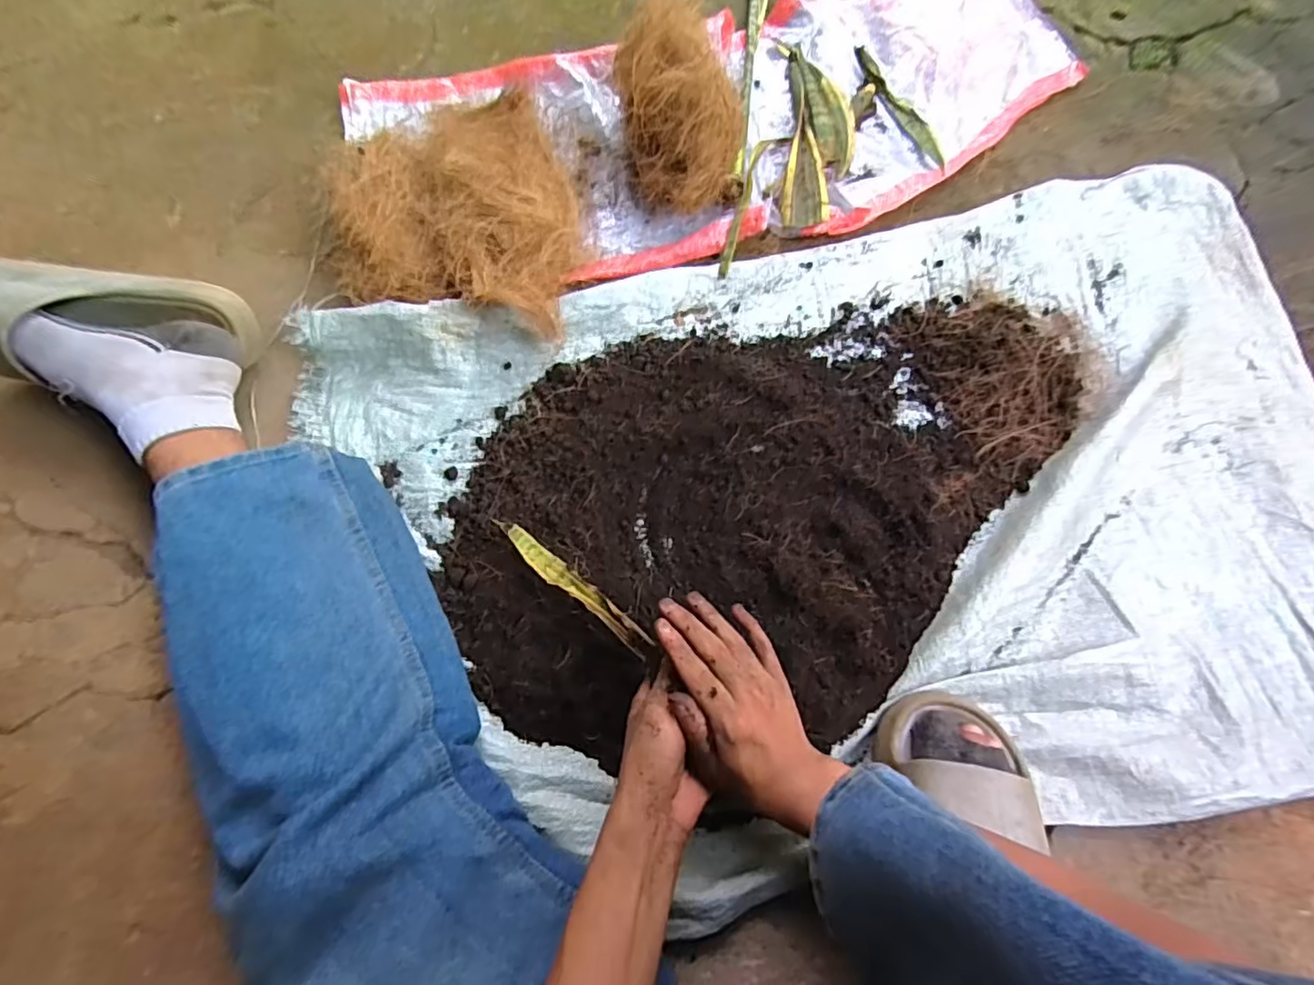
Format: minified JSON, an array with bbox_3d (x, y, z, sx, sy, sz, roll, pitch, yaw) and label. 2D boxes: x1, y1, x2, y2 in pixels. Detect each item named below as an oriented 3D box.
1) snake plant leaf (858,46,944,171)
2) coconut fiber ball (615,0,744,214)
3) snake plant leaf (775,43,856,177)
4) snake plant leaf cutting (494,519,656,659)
[{"bbox_3d":[0.272,-0.436,0.681,0.022,0.013,0.190,-24,71,-6],"label":"snake plant leaf"},{"bbox_3d":[0.024,-0.376,0.604,0.114,0.127,0.144,-10,75,-3],"label":"coconut fiber ball"},{"bbox_3d":[0.181,-0.439,0.679,0.055,0.011,0.200,-9,70,-1],"label":"snake plant leaf"},{"bbox_3d":[-0.065,0.070,0.463,0.152,0.016,0.019,37,76,15],"label":"snake plant leaf cutting"}]

